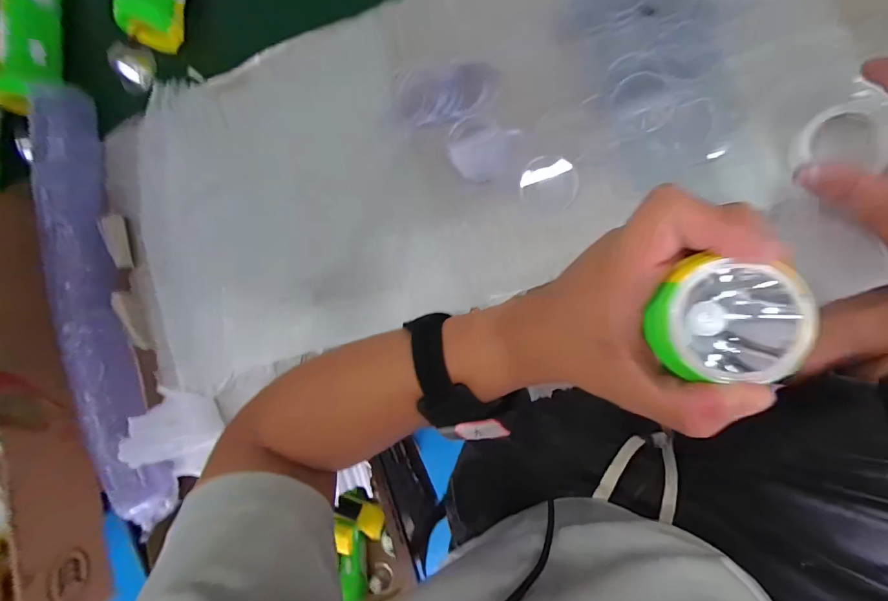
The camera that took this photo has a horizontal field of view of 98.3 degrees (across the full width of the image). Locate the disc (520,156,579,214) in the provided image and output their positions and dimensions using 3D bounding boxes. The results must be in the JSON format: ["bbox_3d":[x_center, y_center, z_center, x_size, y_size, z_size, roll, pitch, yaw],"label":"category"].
[{"bbox_3d":[0.082,-0.090,0.301,0.042,0.006,0.042,0,93,9],"label":"disc"}]

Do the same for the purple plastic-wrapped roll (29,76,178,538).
[{"bbox_3d":[-0.320,0.002,0.356,0.045,0.053,0.416,-16,90,9],"label":"purple plastic-wrapped roll"}]

